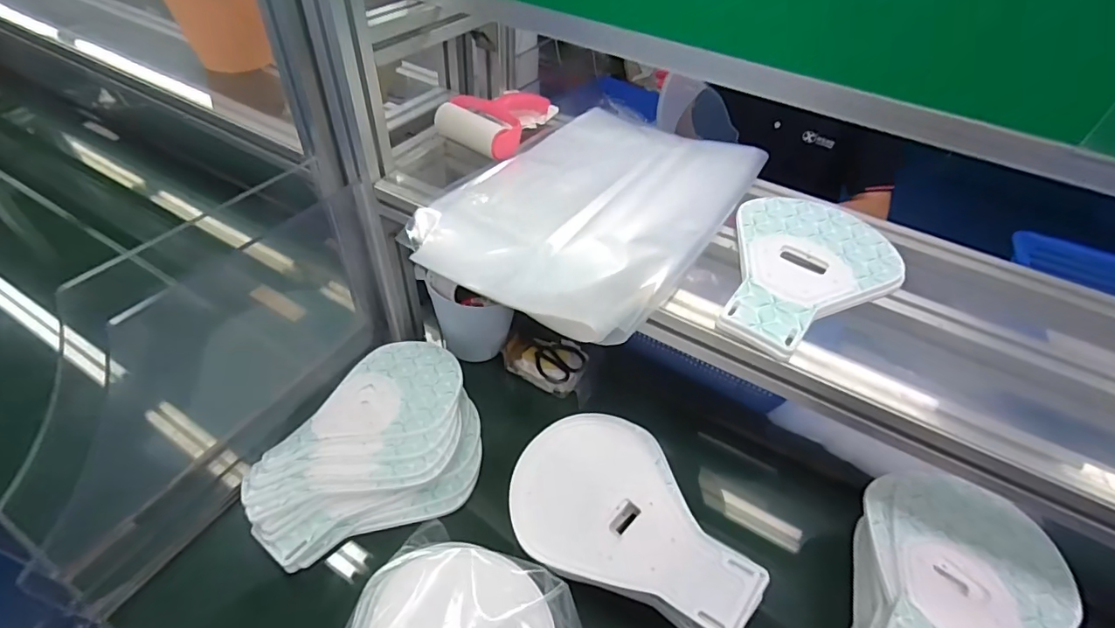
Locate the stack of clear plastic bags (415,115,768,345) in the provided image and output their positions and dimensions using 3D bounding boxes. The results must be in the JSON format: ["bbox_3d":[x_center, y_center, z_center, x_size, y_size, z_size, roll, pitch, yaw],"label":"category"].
[{"bbox_3d":[0.053,-0.138,0.603,0.271,0.034,0.398,29,50,21],"label":"stack of clear plastic bags"}]

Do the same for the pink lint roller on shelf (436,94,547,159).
[{"bbox_3d":[-0.066,-0.270,0.689,0.111,0.043,0.175,31,51,22],"label":"pink lint roller on shelf"}]

